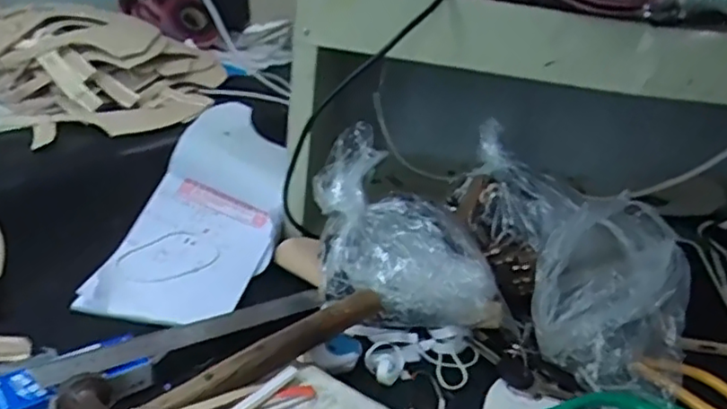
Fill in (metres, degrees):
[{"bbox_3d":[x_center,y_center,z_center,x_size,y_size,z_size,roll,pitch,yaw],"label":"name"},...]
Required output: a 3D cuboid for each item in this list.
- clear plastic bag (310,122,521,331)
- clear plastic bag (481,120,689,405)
[{"bbox_3d":[0.039,0.029,0.557,0.176,0.130,0.108,10,26,5],"label":"clear plastic bag"},{"bbox_3d":[0.191,0.048,0.582,0.135,0.121,0.226,3,26,-10],"label":"clear plastic bag"}]

